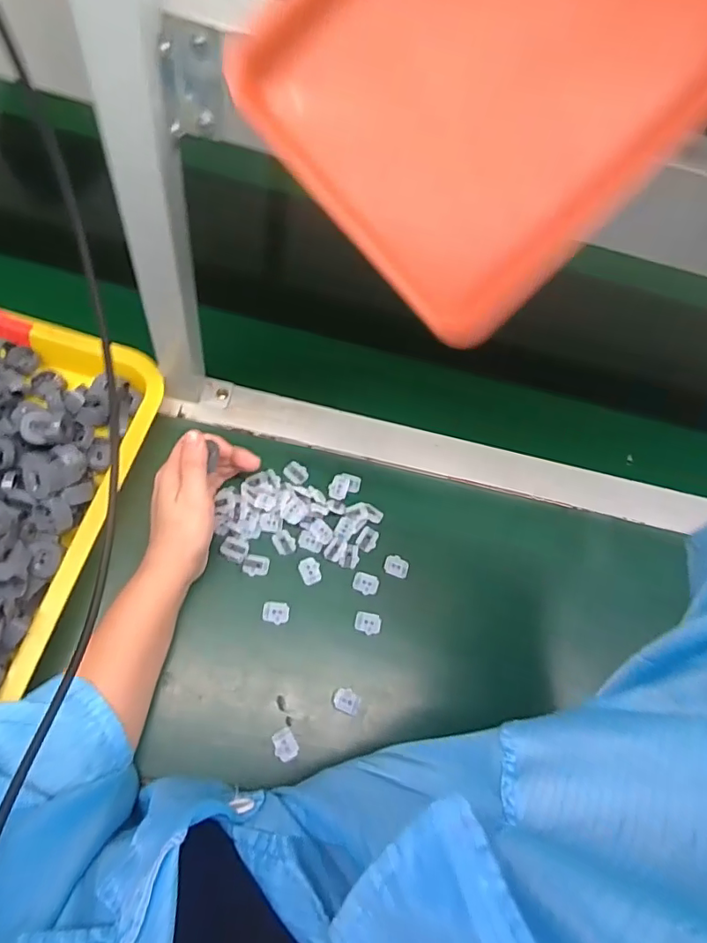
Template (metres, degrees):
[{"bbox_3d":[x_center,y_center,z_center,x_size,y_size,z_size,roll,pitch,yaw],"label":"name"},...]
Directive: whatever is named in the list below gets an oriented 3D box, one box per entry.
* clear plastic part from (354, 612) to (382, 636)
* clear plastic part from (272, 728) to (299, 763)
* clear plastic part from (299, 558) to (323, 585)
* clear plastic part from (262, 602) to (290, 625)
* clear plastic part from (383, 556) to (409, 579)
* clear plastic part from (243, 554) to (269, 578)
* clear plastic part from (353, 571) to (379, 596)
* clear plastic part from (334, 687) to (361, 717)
[{"bbox_3d":[0.013,0.130,0.447,0.022,0.004,0.018,12,64,2],"label":"clear plastic part"},{"bbox_3d":[-0.052,0.208,0.396,0.016,0.004,0.021,-28,69,-16],"label":"clear plastic part"},{"bbox_3d":[-0.038,0.087,0.457,0.017,0.004,0.023,-20,67,-13],"label":"clear plastic part"},{"bbox_3d":[-0.065,0.118,0.436,0.021,0.004,0.018,8,64,0],"label":"clear plastic part"},{"bbox_3d":[0.039,0.085,0.473,0.022,0.004,0.018,19,65,6],"label":"clear plastic part"},{"bbox_3d":[-0.084,0.080,0.449,0.021,0.004,0.019,7,64,0],"label":"clear plastic part"},{"bbox_3d":[0.011,0.099,0.460,0.022,0.004,0.018,18,65,5],"label":"clear plastic part"},{"bbox_3d":[-0.005,0.183,0.418,0.021,0.004,0.018,20,65,6],"label":"clear plastic part"}]

